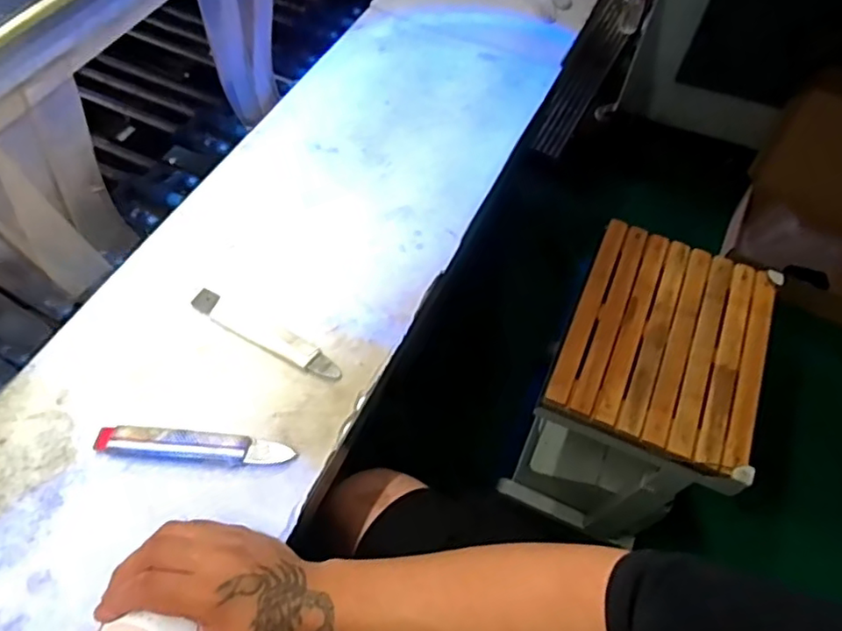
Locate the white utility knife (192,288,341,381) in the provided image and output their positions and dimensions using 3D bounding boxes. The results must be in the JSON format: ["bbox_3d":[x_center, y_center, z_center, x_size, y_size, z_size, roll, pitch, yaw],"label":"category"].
[{"bbox_3d":[-0.152,0.017,0.585,0.167,0.010,0.026,27,61,12],"label":"white utility knife"}]

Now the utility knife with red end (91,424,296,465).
[{"bbox_3d":[-0.195,0.112,0.524,0.166,0.017,0.022,6,58,0],"label":"utility knife with red end"}]

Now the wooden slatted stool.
[{"bbox_3d":[0.360,0.145,1.094,0.289,0.442,0.369,23,60,10],"label":"wooden slatted stool"}]

